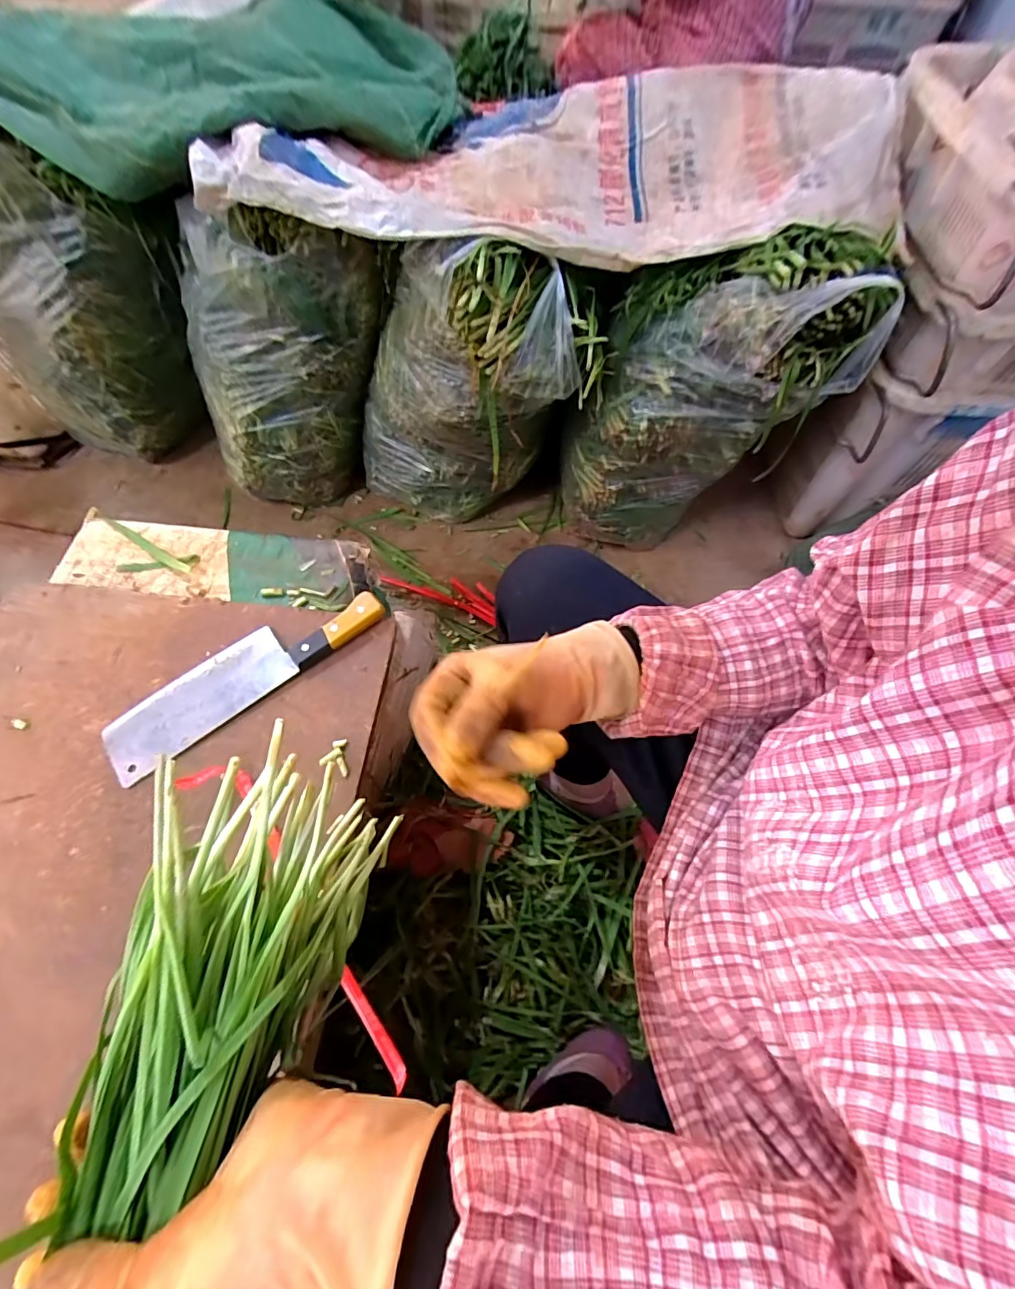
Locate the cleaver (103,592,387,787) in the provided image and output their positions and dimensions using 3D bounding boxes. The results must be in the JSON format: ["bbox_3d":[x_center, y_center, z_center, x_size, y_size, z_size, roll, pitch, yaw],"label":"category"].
[{"bbox_3d":[-0.250,0.021,0.463,0.266,0.022,0.071,-35,68,-16],"label":"cleaver"}]

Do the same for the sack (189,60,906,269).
[{"bbox_3d":[0.079,-0.682,0.684,0.914,0.107,0.357,2,63,1],"label":"sack"}]

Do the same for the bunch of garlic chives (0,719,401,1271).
[{"bbox_3d":[-0.159,0.257,0.207,0.103,0.116,0.435,4,58,2],"label":"bunch of garlic chives"}]

